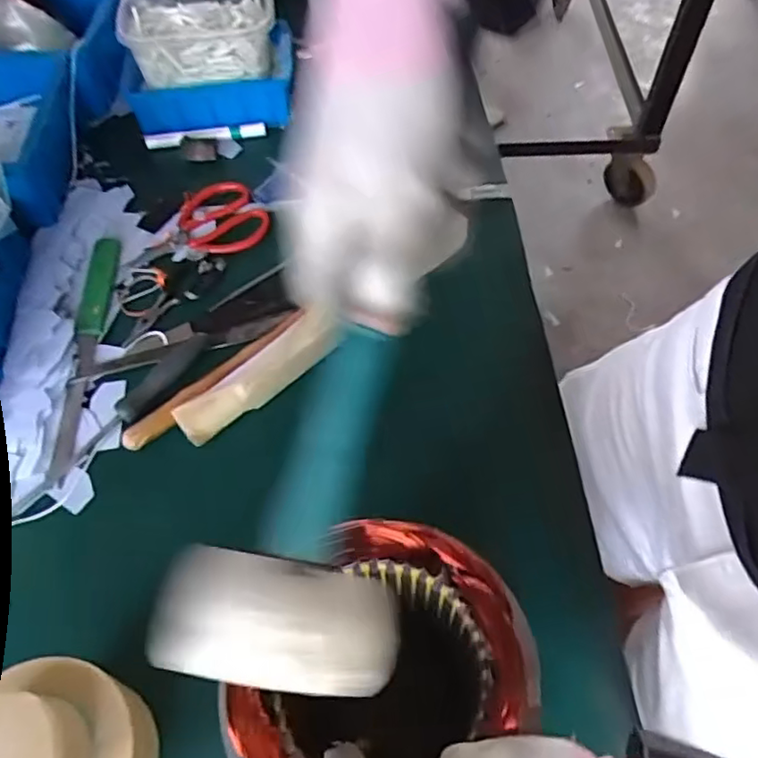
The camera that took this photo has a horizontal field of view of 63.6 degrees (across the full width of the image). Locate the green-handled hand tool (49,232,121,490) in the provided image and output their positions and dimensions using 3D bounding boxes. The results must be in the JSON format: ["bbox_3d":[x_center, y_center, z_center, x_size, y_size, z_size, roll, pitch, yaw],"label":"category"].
[{"bbox_3d":[-0.276,-0.030,0.578,0.029,0.022,0.259,-5,56,0],"label":"green-handled hand tool"}]

